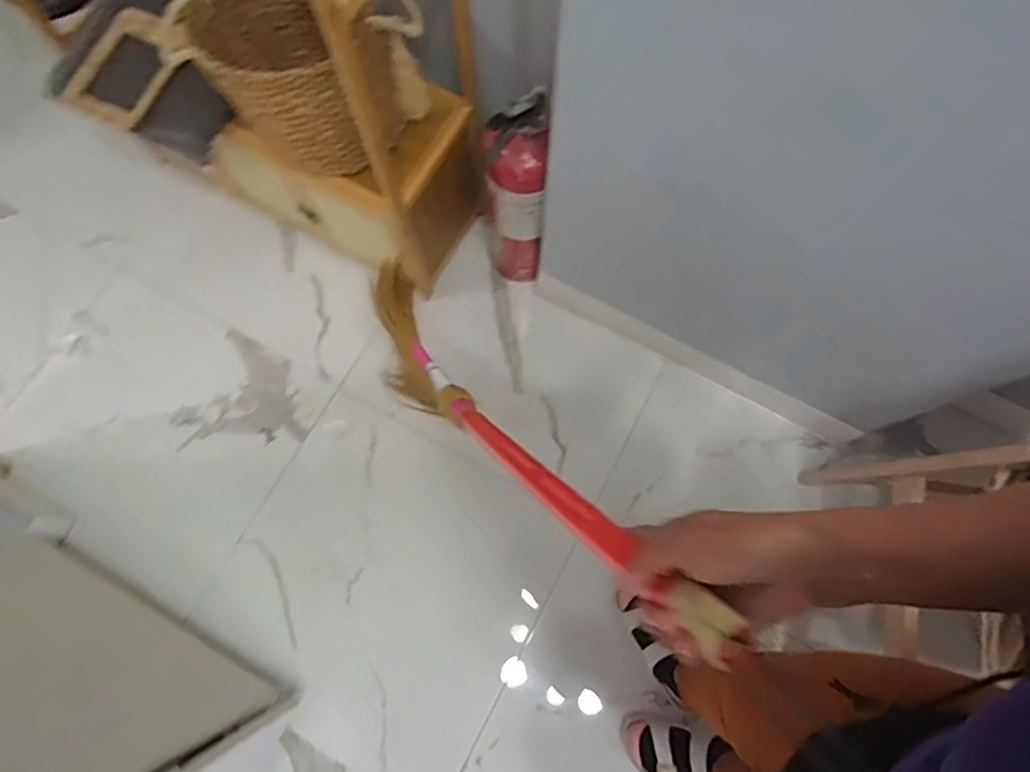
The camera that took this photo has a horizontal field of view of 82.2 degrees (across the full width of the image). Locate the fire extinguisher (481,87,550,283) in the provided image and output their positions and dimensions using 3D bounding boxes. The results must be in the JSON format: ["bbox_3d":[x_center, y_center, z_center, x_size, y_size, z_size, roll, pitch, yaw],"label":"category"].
[{"bbox_3d":[-0.003,-0.363,1.152,0.114,0.471,0.149,1,74,0],"label":"fire extinguisher"}]

